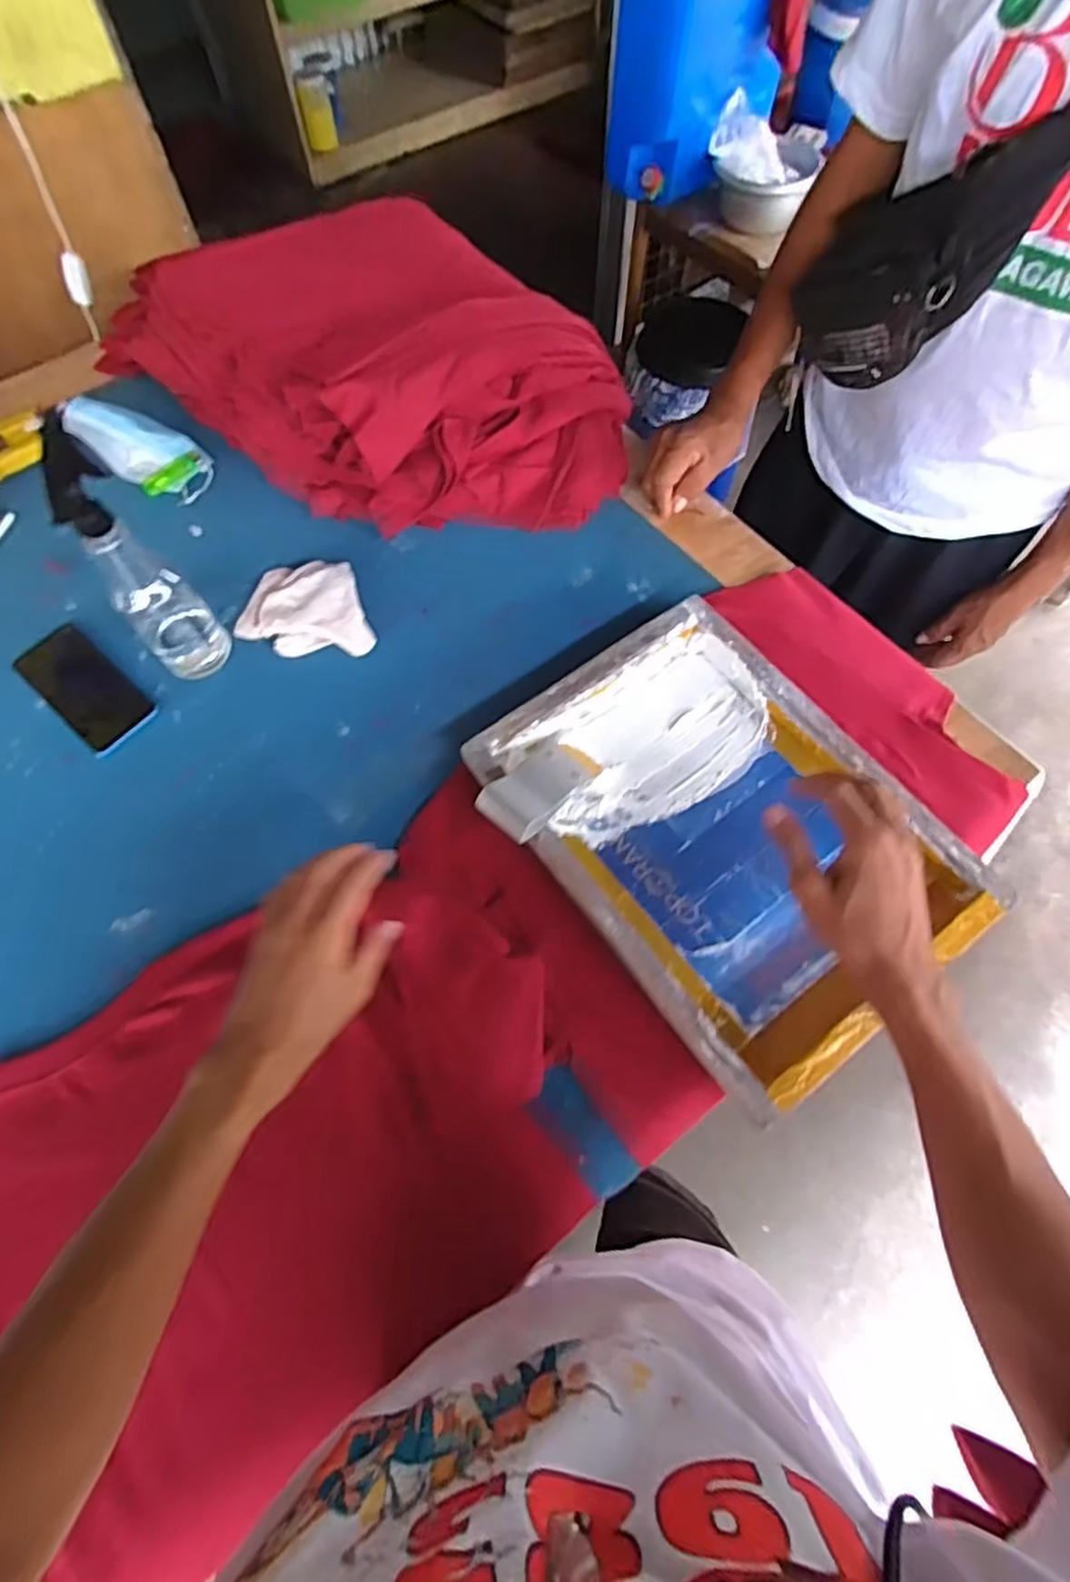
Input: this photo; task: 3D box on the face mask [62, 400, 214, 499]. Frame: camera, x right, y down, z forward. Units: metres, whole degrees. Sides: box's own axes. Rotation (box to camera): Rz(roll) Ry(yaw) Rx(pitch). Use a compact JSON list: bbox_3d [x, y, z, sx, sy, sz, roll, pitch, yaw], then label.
[{"bbox_3d":[-0.490,-0.417,0.816,0.168,0.025,0.088,26,70,-4],"label":"face mask"}]

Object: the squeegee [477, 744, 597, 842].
[{"bbox_3d":[0.003,-0.004,0.591,0.054,0.019,0.119,38,49,14],"label":"squeegee"}]

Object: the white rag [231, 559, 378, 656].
[{"bbox_3d":[-0.249,-0.198,0.717,0.147,0.035,0.107,-2,66,1],"label":"white rag"}]

